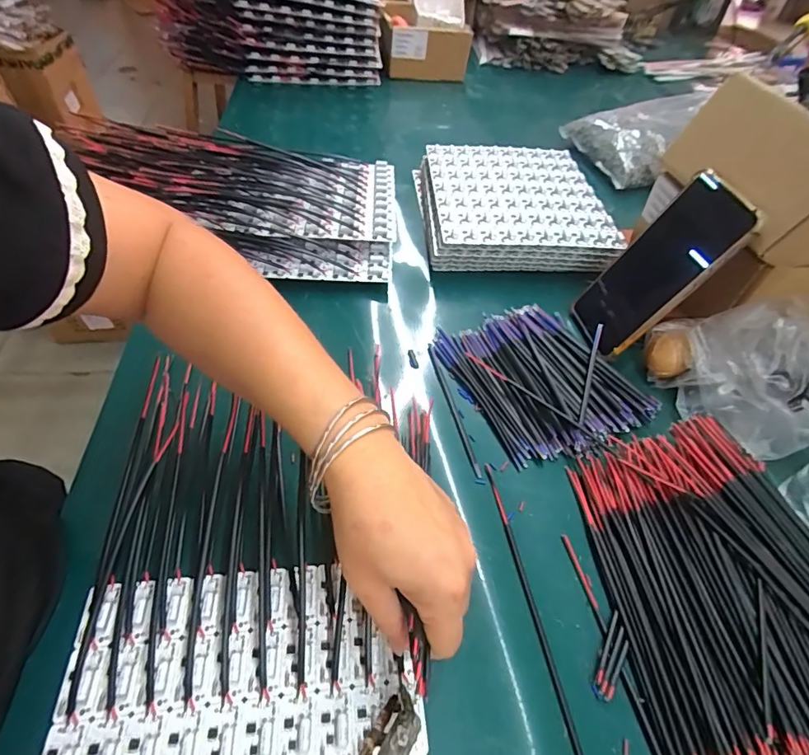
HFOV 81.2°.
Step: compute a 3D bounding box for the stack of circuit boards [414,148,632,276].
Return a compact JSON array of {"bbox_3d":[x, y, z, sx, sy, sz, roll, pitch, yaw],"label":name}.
[{"bbox_3d":[0.126,-0.210,0.584,0.203,0.046,0.233,0,50,-4],"label":"stack of circuit boards"}]

